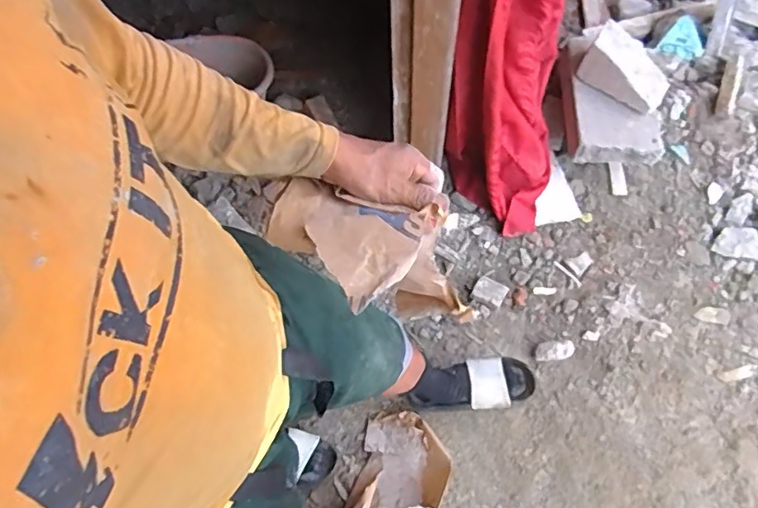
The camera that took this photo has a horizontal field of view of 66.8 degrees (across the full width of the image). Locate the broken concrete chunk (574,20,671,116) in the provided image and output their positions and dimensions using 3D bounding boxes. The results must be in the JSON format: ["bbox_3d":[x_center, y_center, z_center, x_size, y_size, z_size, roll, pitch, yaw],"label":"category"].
[{"bbox_3d":[0.583,-0.431,1.341,0.221,0.120,0.137,28,72,13],"label":"broken concrete chunk"}]

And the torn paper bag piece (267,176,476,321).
[{"bbox_3d":[-0.009,-0.003,0.528,0.179,0.116,0.111,10,70,5],"label":"torn paper bag piece"}]

